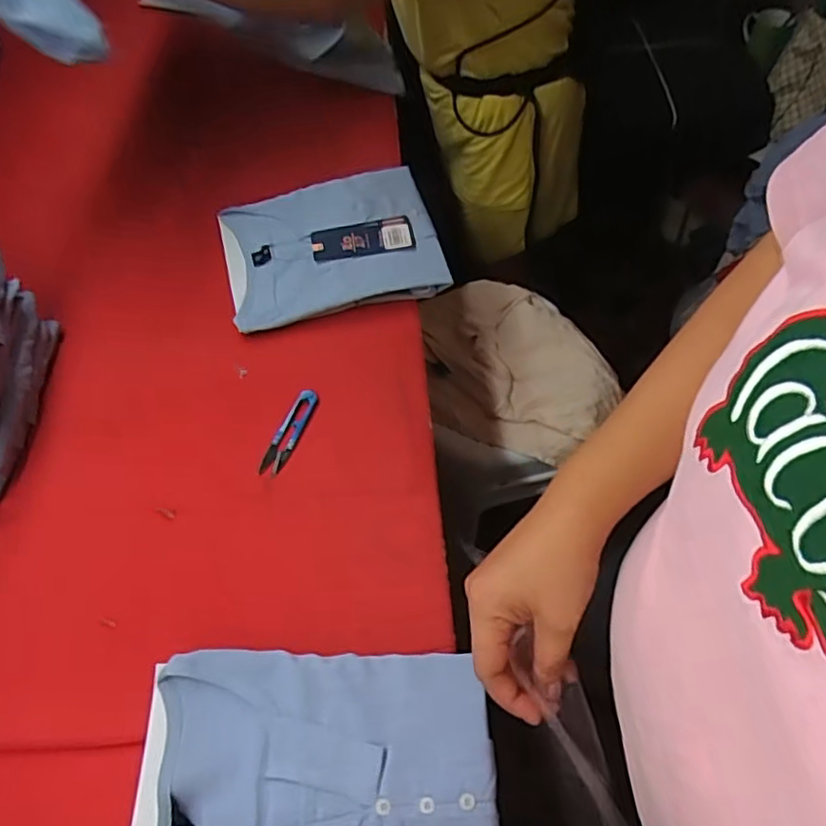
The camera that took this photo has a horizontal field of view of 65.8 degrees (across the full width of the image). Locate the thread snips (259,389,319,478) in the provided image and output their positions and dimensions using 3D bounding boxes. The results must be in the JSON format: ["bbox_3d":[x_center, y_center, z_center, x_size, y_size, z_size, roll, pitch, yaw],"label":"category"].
[{"bbox_3d":[-0.125,0.018,0.652,0.024,0.012,0.098,18,56,11],"label":"thread snips"}]

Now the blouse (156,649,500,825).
[{"bbox_3d":[-0.065,0.275,0.450,0.242,0.031,0.204,-2,55,-2],"label":"blouse"}]

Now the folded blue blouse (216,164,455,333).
[{"bbox_3d":[-0.102,-0.206,0.782,0.252,0.047,0.205,-12,56,-9],"label":"folded blue blouse"}]

